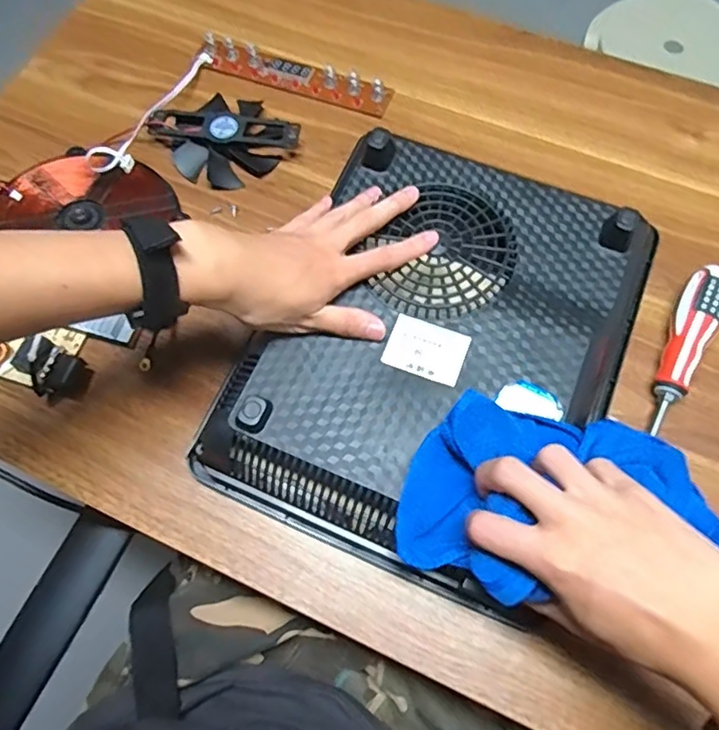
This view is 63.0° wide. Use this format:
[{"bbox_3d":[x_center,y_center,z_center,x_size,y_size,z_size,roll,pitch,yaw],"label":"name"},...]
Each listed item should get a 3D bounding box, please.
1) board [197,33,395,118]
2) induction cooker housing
[{"bbox_3d":[-0.066,-0.291,0.585,0.194,0.019,0.033,19,70,8],"label":"board"},{"bbox_3d":[0.061,-0.017,0.439,0.257,0.055,0.322,22,72,10],"label":"induction cooker housing"}]

